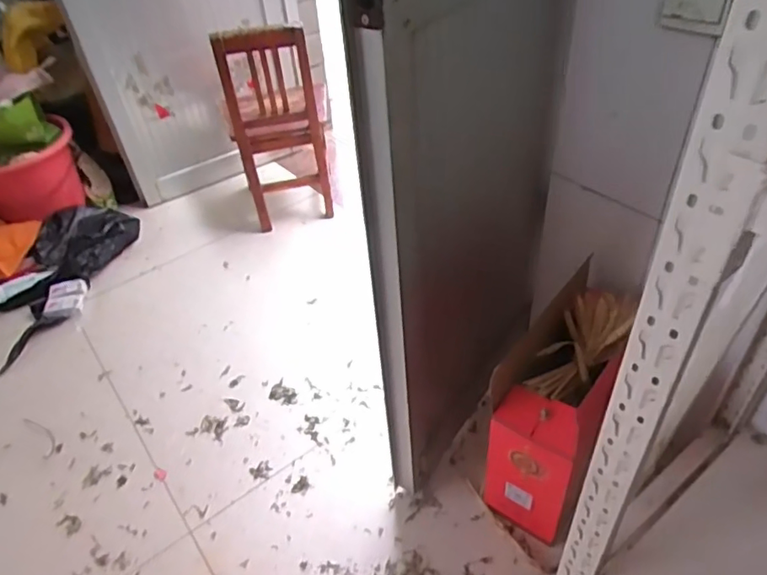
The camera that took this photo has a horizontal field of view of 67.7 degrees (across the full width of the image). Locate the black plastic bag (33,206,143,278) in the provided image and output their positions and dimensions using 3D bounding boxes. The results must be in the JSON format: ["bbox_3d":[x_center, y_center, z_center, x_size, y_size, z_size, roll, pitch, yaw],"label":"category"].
[{"bbox_3d":[-0.888,-0.140,1.678,0.235,0.109,0.280,9,44,15],"label":"black plastic bag"}]

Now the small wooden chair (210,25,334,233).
[{"bbox_3d":[-0.318,-0.479,1.681,0.264,0.580,0.344,-12,42,-8],"label":"small wooden chair"}]

